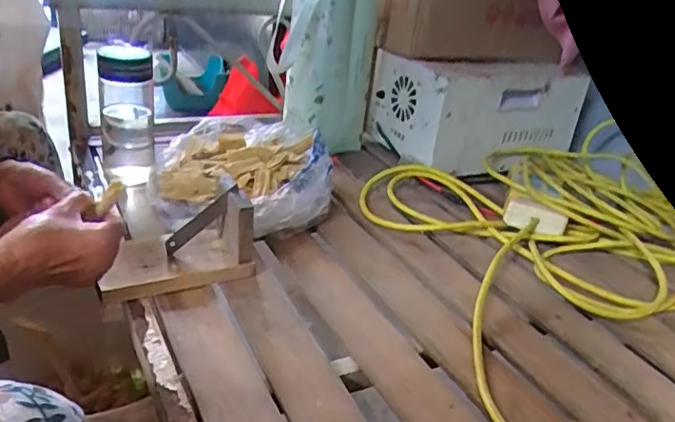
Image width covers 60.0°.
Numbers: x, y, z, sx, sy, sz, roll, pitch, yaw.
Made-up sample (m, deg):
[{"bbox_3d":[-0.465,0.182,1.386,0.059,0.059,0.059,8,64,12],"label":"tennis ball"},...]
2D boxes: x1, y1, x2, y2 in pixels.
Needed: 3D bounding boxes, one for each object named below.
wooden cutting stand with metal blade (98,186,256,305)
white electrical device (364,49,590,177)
[{"bbox_3d":[-0.167,0.034,0.610,0.151,0.083,0.068,-12,36,-23],"label":"wooden cutting stand with metal blade"},{"bbox_3d":[0.237,-0.191,1.027,0.301,0.162,0.215,-14,36,-26],"label":"white electrical device"}]

